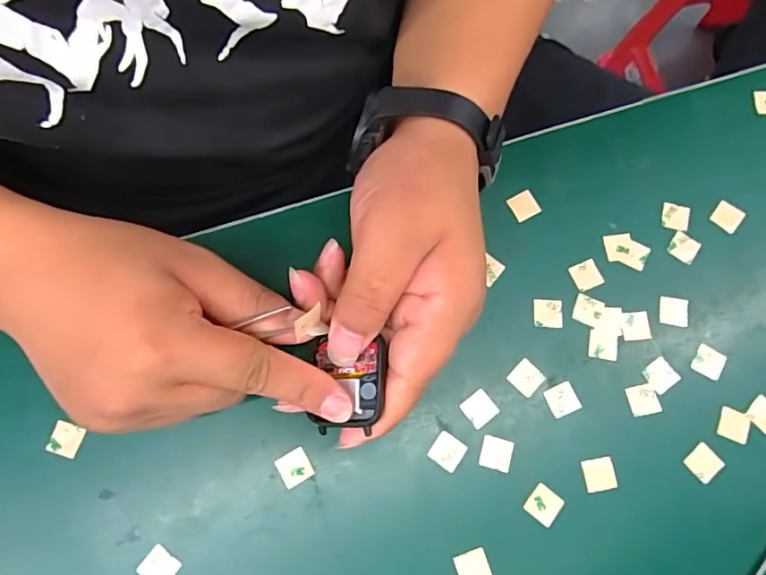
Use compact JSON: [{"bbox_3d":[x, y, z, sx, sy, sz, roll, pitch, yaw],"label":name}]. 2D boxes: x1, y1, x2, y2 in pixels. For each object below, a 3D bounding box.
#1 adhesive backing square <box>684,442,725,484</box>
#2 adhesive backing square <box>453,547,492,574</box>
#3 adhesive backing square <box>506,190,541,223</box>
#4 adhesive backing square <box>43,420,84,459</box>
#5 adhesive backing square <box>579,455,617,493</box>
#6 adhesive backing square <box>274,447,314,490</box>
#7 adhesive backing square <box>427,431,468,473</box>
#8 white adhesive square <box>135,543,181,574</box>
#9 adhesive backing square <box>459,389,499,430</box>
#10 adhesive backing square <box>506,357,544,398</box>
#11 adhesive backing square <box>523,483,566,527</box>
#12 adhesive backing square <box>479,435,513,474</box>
[{"bbox_3d":[0.167,0.091,0.276,0.016,0.004,0.015,-40,70,-10],"label":"adhesive backing square"},{"bbox_3d":[0.044,0.137,0.260,0.016,0.004,0.016,-17,75,-3],"label":"adhesive backing square"},{"bbox_3d":[0.082,-0.048,0.311,0.015,0.004,0.015,-29,80,-4],"label":"adhesive backing square"},{"bbox_3d":[-0.162,0.077,0.270,0.015,0.004,0.016,18,75,-4],"label":"adhesive backing square"},{"bbox_3d":[0.111,0.096,0.274,0.016,0.004,0.016,-9,77,1],"label":"adhesive backing square"},{"bbox_3d":[-0.045,0.091,0.270,0.016,0.004,0.016,-29,78,-8],"label":"adhesive backing square"},{"bbox_3d":[0.033,0.084,0.274,0.016,0.004,0.016,34,78,11],"label":"adhesive backing square"},{"bbox_3d":[-0.108,0.135,0.255,0.016,0.004,0.016,37,77,8],"label":"white adhesive square"},{"bbox_3d":[0.051,0.064,0.280,0.016,0.004,0.016,-38,79,-3],"label":"adhesive backing square"},{"bbox_3d":[0.076,0.048,0.285,0.015,0.004,0.016,40,83,9],"label":"adhesive backing square"},{"bbox_3d":[0.081,0.109,0.267,0.016,0.004,0.016,37,77,8],"label":"adhesive backing square"},{"bbox_3d":[0.058,0.086,0.275,0.016,0.004,0.016,13,76,7],"label":"adhesive backing square"}]

